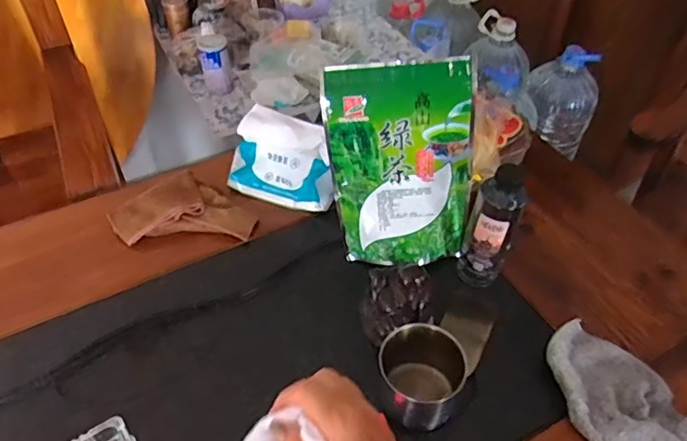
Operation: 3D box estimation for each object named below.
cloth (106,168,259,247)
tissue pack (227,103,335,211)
[{"bbox_3d":[-0.222,0.001,0.759,0.153,0.025,0.143,40,63,15],"label":"cloth"},{"bbox_3d":[-0.083,-0.087,0.782,0.161,0.105,0.069,17,49,15],"label":"tissue pack"}]

